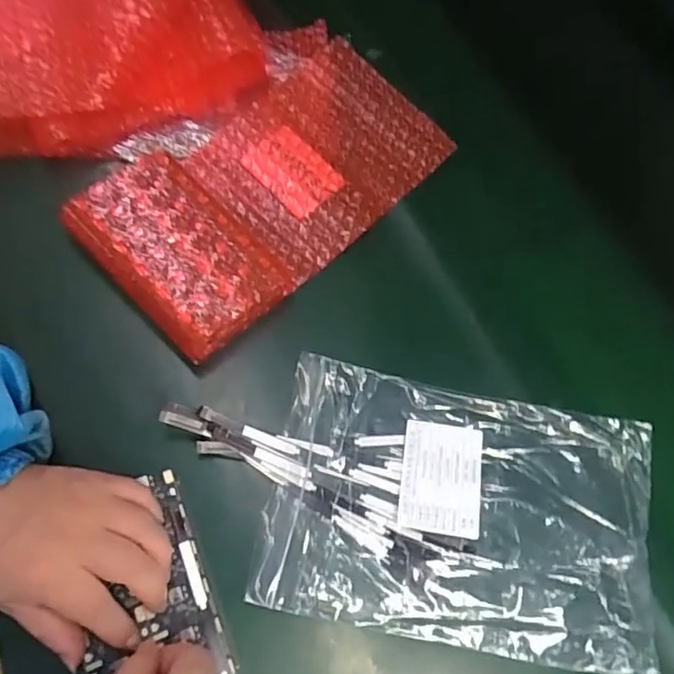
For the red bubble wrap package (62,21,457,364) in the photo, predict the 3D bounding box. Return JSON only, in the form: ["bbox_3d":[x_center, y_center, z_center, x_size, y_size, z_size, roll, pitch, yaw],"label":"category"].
[{"bbox_3d":[-0.060,-0.129,0.449,0.183,0.033,0.277,44,68,12],"label":"red bubble wrap package"}]

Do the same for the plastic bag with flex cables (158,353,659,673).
[{"bbox_3d":[0.050,0.099,0.362,0.286,0.028,0.151,12,65,-2],"label":"plastic bag with flex cables"}]

